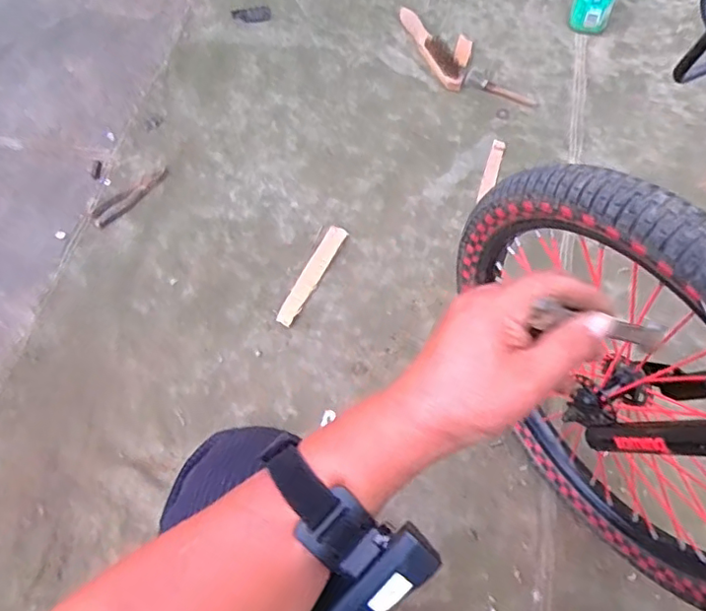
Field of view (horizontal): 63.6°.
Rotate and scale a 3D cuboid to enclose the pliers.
[{"bbox_3d":[-0.448,-0.222,1.144,0.174,0.017,0.045,-42,69,-12],"label":"pliers"}]

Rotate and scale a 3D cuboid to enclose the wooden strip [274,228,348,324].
[{"bbox_3d":[-0.075,-0.056,1.030,0.036,0.009,0.207,25,71,16],"label":"wooden strip"}]

